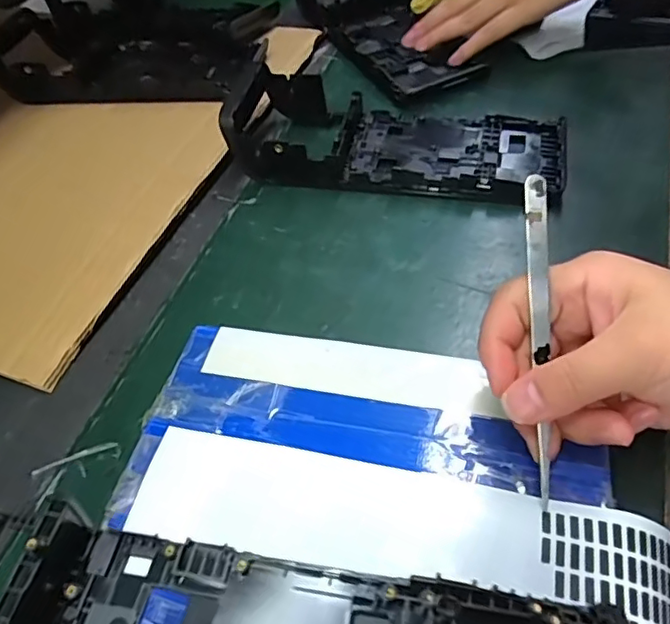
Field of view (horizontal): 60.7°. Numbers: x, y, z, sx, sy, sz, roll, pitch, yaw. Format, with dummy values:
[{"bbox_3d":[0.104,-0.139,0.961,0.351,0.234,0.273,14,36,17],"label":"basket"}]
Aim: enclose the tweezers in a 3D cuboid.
[{"bbox_3d":[0.083,0.010,0.231,0.009,0.006,0.131,-1,87,3],"label":"tweezers"}]

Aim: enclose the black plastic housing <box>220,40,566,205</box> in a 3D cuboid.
[{"bbox_3d":[0.039,-0.122,0.375,0.214,0.042,0.082,7,53,15],"label":"black plastic housing"}]

